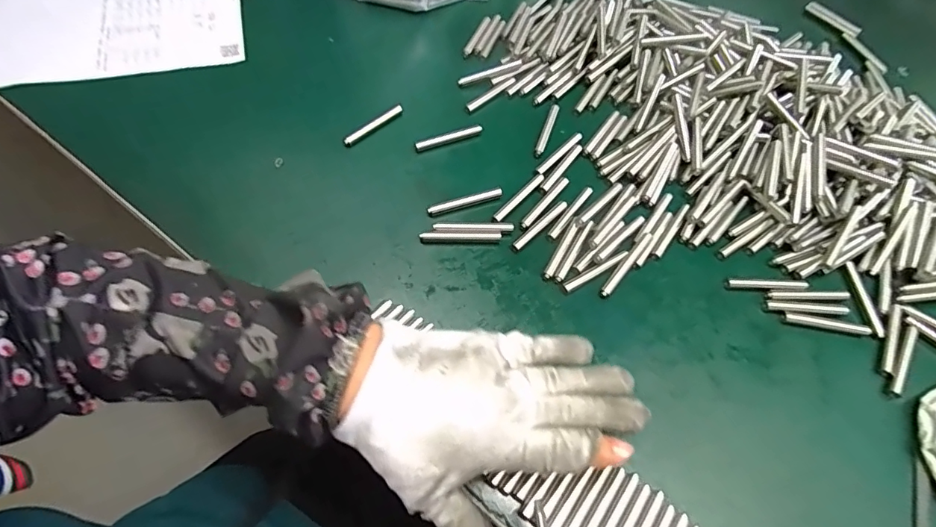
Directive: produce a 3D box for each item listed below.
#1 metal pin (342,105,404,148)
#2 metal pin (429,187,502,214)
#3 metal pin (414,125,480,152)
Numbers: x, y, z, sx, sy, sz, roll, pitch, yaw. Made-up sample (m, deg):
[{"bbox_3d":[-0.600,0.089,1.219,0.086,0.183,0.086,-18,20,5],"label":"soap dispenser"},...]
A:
[{"bbox_3d":[-0.078,-0.113,0.402,0.008,0.009,0.058,41,66,19],"label":"metal pin"},{"bbox_3d":[-0.001,-0.047,0.367,0.059,0.004,0.007,-19,63,-14],"label":"metal pin"},{"bbox_3d":[-0.016,-0.103,0.397,0.057,0.005,0.009,-19,63,-14],"label":"metal pin"}]

